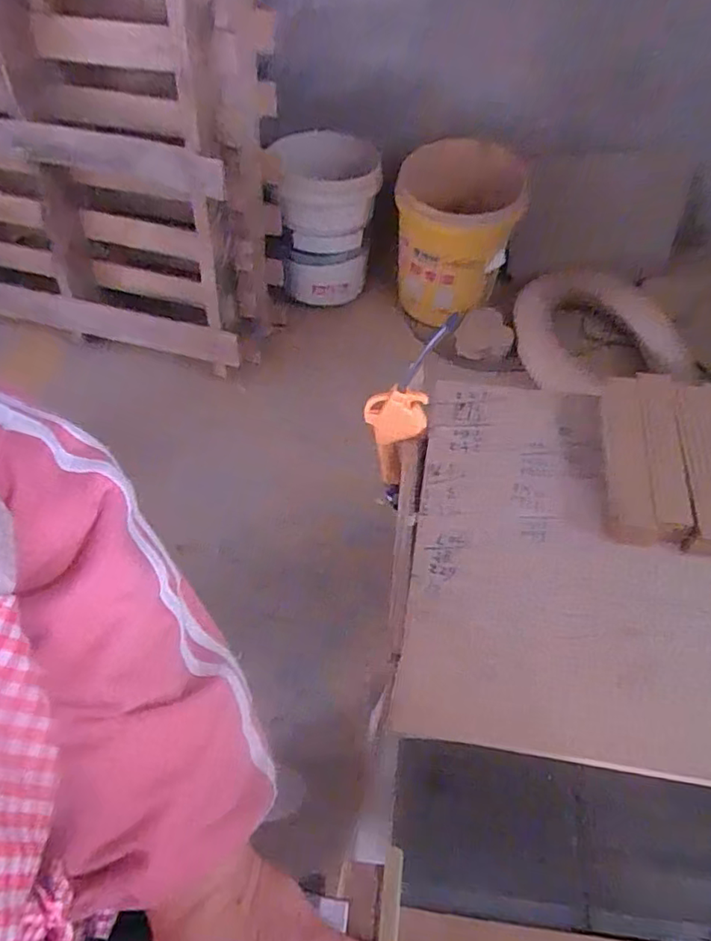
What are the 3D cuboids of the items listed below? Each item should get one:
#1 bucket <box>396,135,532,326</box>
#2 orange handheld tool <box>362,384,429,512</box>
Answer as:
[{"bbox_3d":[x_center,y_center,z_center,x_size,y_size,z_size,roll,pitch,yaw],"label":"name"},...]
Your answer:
[{"bbox_3d":[0.283,-0.681,1.632,0.313,0.374,0.384,5,57,7],"label":"bucket"},{"bbox_3d":[0.039,-0.020,0.582,0.055,0.156,0.028,-3,56,1],"label":"orange handheld tool"}]

